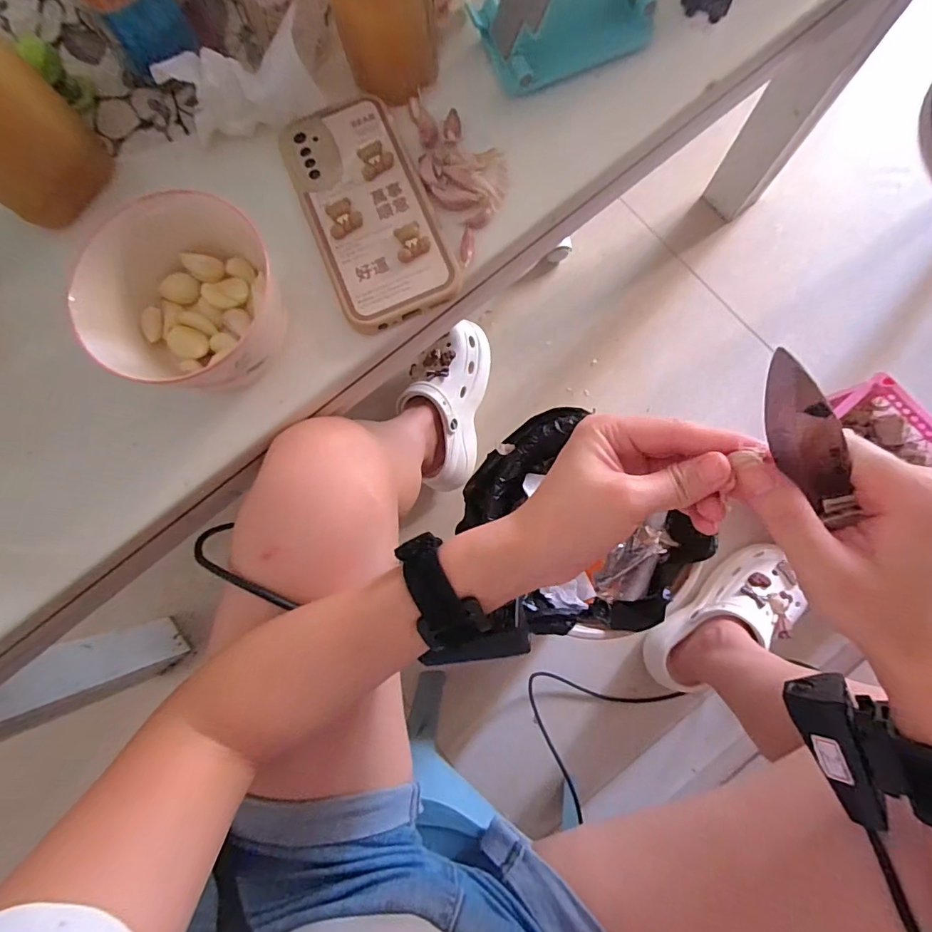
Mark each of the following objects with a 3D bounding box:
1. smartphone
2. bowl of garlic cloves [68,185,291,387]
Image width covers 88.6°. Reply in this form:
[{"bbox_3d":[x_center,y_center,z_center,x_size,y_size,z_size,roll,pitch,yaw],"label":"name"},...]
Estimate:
[{"bbox_3d":[-0.065,-0.170,0.316,0.076,0.011,0.160,-22,81,0],"label":"smartphone"},{"bbox_3d":[-0.164,-0.098,0.290,0.103,0.059,0.104,-1,82,4],"label":"bowl of garlic cloves"}]

